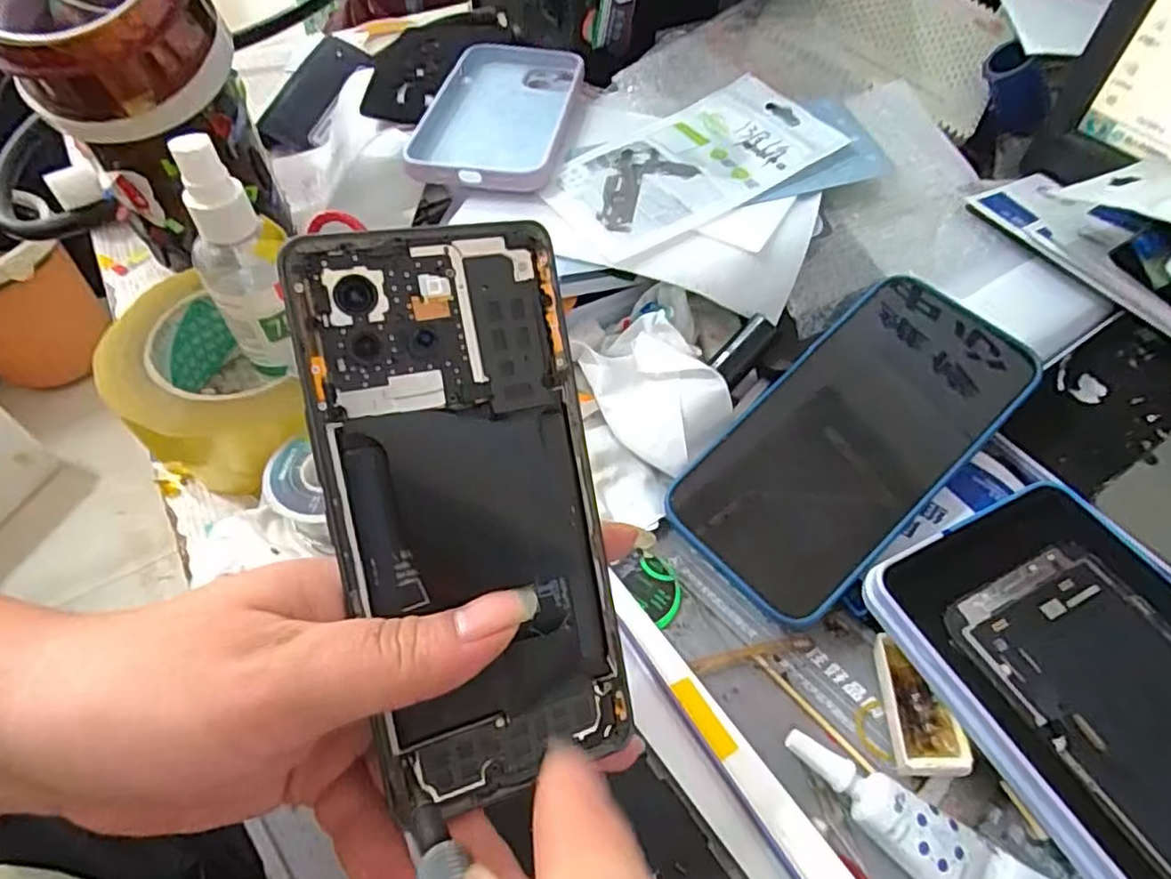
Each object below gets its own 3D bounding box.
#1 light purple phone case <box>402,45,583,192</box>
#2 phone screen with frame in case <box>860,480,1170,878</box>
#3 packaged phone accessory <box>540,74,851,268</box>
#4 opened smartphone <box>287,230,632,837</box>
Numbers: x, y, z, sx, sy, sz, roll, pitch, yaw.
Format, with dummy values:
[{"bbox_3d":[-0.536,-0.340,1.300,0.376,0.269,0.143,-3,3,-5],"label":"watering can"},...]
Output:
[{"bbox_3d":[-0.047,-0.188,0.383,0.077,0.014,0.150,7,54,4],"label":"light purple phone case"},{"bbox_3d":[0.191,0.101,0.214,0.103,0.010,0.185,-22,54,-13],"label":"phone screen with frame in case"},{"bbox_3d":[0.053,-0.145,0.345,0.149,0.010,0.081,-28,59,-19],"label":"packaged phone accessory"},{"bbox_3d":[-0.031,0.021,0.188,0.073,0.004,0.157,-12,95,-22],"label":"opened smartphone"}]

